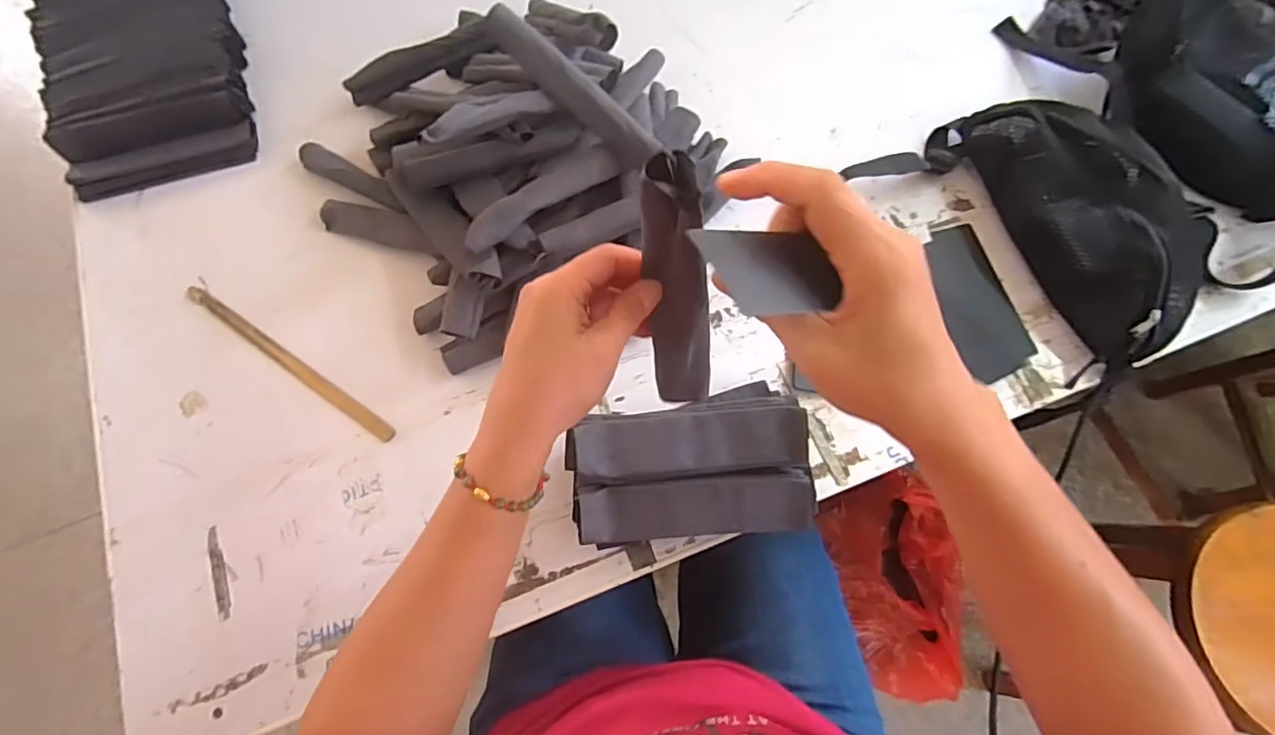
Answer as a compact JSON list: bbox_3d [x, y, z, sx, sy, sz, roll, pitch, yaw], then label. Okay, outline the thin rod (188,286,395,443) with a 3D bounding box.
[{"bbox_3d":[-0.336,-0.006,0.582,0.264,0.012,0.016,32,75,13],"label":"thin rod"}]

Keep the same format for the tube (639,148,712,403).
[{"bbox_3d":[0.025,-0.039,0.357,0.034,0.182,0.021,-11,50,-1],"label":"tube"}]

